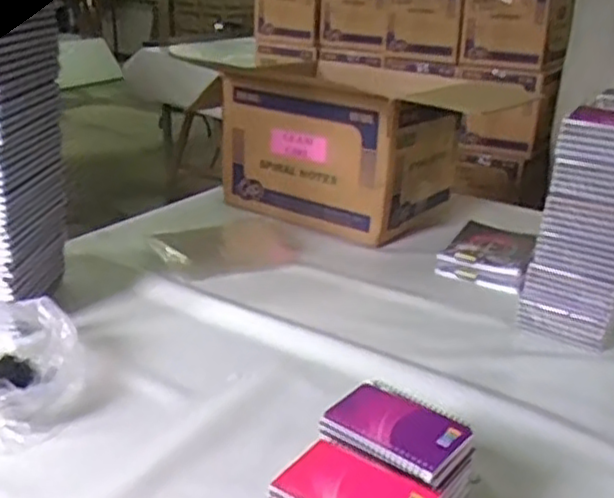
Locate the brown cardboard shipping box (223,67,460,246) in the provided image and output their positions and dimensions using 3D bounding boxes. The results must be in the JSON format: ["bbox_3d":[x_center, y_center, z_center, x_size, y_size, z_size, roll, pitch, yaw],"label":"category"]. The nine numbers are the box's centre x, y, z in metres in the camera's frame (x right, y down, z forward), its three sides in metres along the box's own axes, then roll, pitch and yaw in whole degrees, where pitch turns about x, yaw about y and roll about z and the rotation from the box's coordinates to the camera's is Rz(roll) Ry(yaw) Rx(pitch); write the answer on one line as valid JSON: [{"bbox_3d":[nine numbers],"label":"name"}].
[{"bbox_3d":[0.075,-0.215,1.505,0.438,0.291,0.289,18,28,31],"label":"brown cardboard shipping box"}]

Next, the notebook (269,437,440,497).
[{"bbox_3d":[0.043,0.218,0.629,0.128,0.012,0.095,18,28,31],"label":"notebook"}]

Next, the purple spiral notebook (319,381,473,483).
[{"bbox_3d":[0.090,0.178,0.704,0.127,0.020,0.094,21,29,36],"label":"purple spiral notebook"}]

